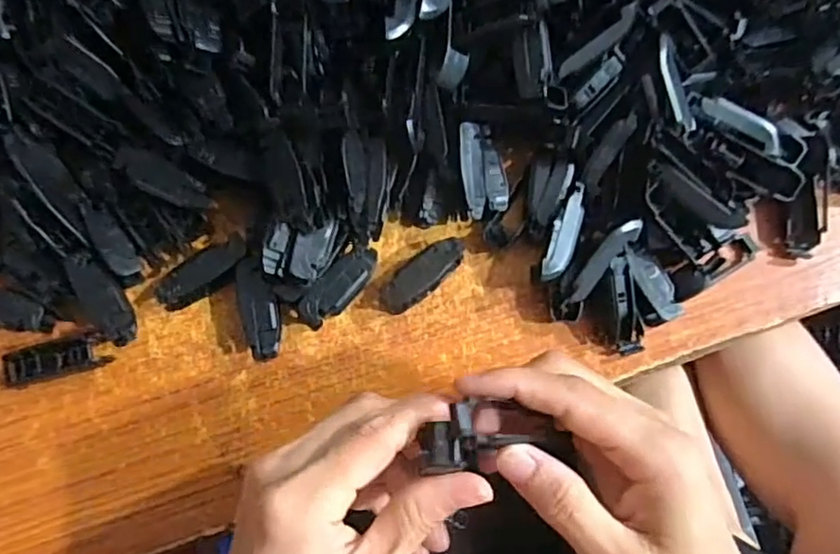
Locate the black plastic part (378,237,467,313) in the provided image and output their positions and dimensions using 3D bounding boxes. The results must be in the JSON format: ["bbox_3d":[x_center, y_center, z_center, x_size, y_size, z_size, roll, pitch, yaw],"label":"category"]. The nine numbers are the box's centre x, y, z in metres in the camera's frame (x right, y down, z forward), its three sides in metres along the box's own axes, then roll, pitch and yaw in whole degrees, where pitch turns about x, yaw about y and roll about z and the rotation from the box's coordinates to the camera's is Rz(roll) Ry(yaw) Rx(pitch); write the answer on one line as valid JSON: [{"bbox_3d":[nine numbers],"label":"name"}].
[{"bbox_3d":[0.001,-0.001,0.323,0.049,0.016,0.016,-38,79,-10],"label":"black plastic part"}]

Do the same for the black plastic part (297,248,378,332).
[{"bbox_3d":[-0.040,0.006,0.319,0.048,0.018,0.016,-43,80,-11],"label":"black plastic part"}]

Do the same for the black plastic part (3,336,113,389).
[{"bbox_3d":[-0.175,0.040,0.303,0.045,0.015,0.015,-13,76,-5],"label":"black plastic part"}]

